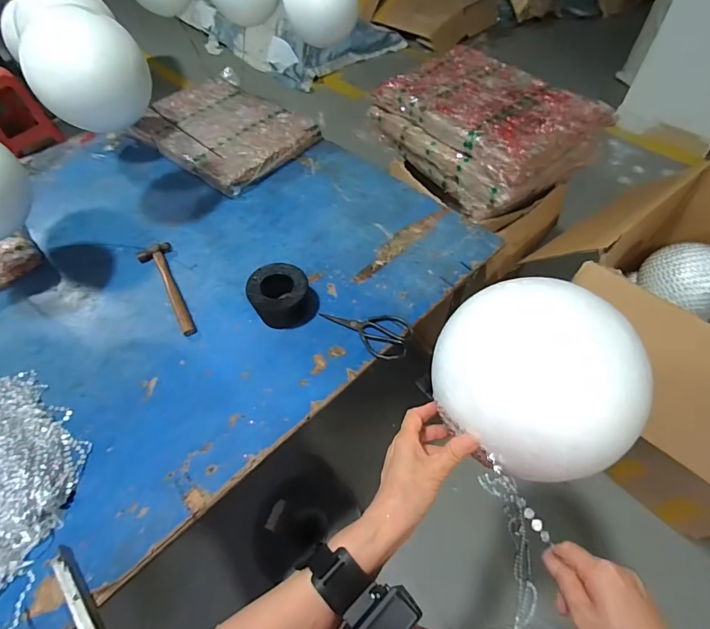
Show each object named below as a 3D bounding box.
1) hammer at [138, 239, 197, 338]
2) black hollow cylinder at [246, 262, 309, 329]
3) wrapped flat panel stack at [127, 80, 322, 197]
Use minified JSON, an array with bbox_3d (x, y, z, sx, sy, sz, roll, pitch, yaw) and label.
[{"bbox_3d":[-0.396,-0.061,0.879,0.070,0.021,0.285,-28,56,-17],"label":"hammer"},{"bbox_3d":[-0.149,-0.036,0.813,0.113,0.082,0.117,-23,54,-16],"label":"black hollow cylinder"},{"bbox_3d":[-0.407,-0.546,1.219,0.544,0.067,0.353,32,61,24],"label":"wrapped flat panel stack"}]

